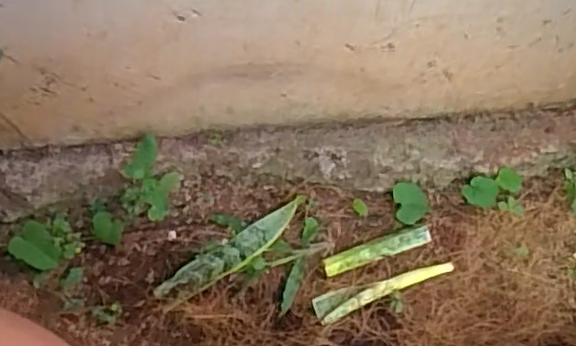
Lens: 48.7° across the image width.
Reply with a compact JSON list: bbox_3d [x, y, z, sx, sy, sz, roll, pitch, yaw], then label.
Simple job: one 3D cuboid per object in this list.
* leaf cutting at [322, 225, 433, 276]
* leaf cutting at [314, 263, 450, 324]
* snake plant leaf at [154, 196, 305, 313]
[{"bbox_3d":[0.085,0.071,0.603,0.104,0.012,0.019,-16,57,-10],"label":"leaf cutting"},{"bbox_3d":[0.087,0.103,0.588,0.132,0.006,0.024,-20,58,-10],"label":"leaf cutting"},{"bbox_3d":[-0.054,0.075,0.615,0.161,0.018,0.032,-32,60,-17],"label":"snake plant leaf"}]

